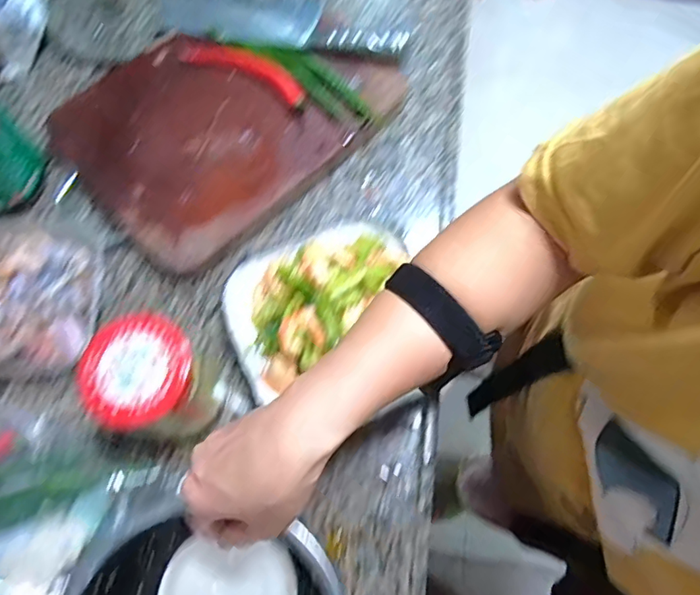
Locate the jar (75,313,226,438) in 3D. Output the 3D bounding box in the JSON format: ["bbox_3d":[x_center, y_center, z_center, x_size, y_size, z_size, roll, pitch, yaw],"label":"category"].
[{"bbox_3d":[-0.163,0.076,0.453,0.077,0.130,0.079,0,71,-1],"label":"jar"}]

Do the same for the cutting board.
[{"bbox_3d":[-0.140,-0.217,0.614,0.359,0.033,0.264,-42,77,-14],"label":"cutting board"}]

